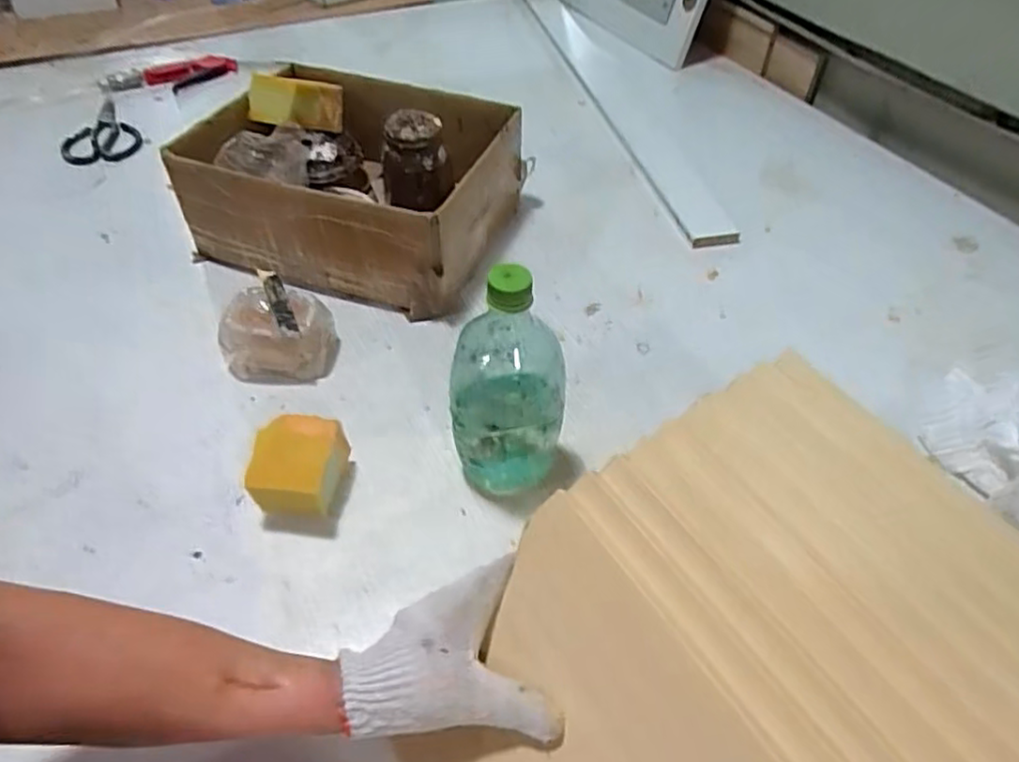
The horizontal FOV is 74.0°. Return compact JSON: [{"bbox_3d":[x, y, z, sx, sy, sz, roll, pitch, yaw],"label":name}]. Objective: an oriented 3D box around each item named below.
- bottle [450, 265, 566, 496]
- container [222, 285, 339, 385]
[{"bbox_3d":[0.000,0.004,0.513,0.081,0.200,0.065,8,47,4],"label":"bottle"},{"bbox_3d":[-0.220,-0.045,0.645,0.100,0.058,0.069,-2,47,-4],"label":"container"}]

